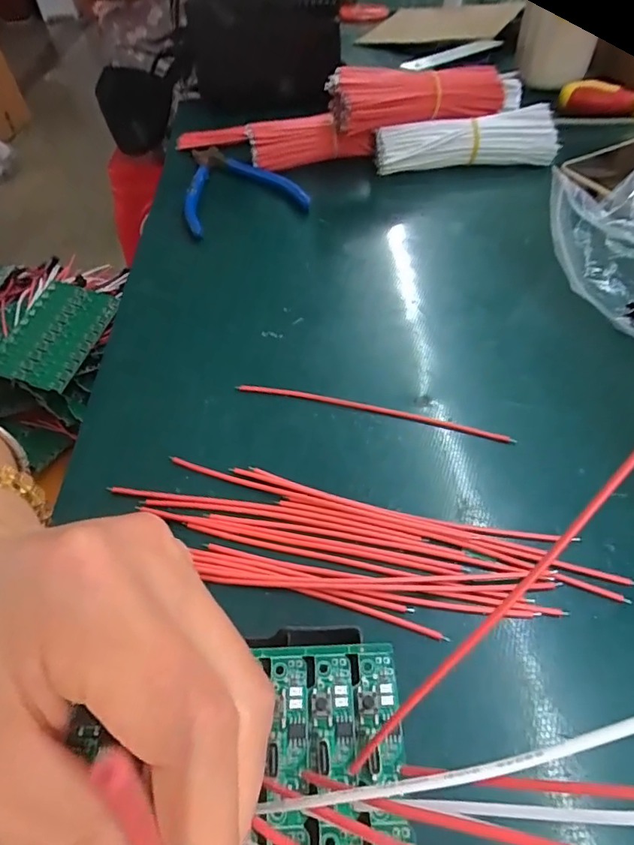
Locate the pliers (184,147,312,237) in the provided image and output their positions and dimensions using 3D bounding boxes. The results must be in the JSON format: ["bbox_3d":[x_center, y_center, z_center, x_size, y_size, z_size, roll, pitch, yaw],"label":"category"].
[{"bbox_3d":[-0.083,-0.208,0.426,0.095,0.017,0.142,-25,53,-16],"label":"pliers"}]

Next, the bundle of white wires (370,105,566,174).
[{"bbox_3d":[0.122,-0.233,0.414,0.146,0.041,0.038,2,50,6],"label":"bundle of white wires"}]

